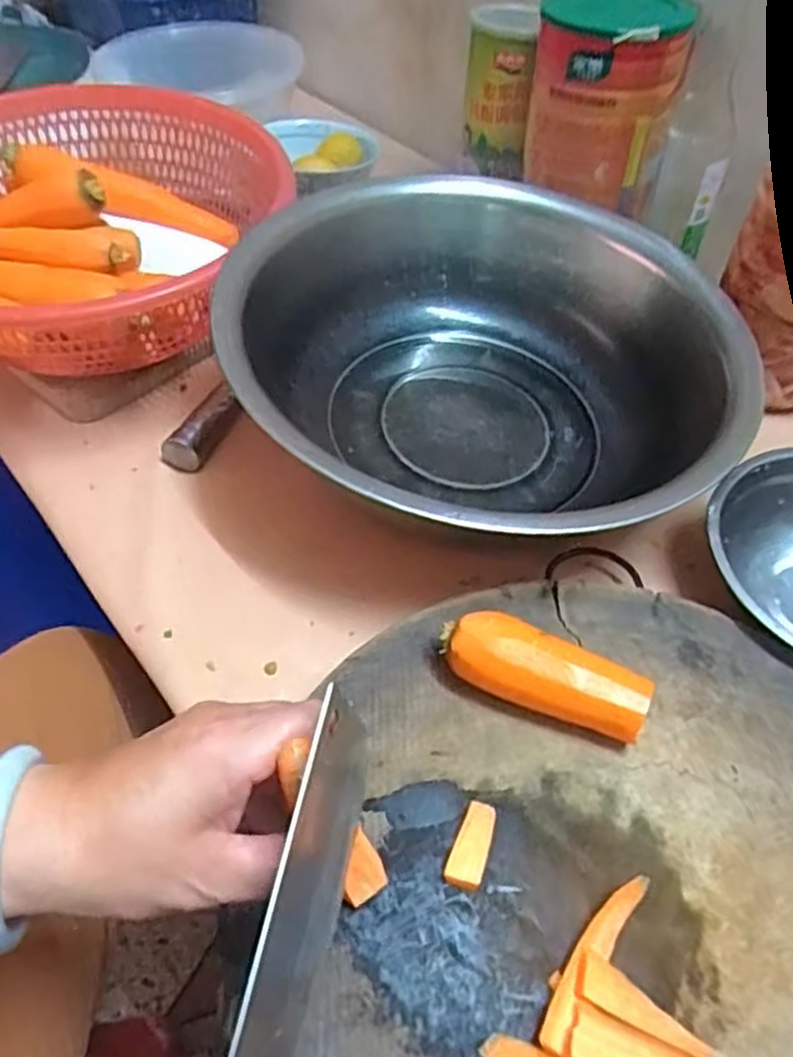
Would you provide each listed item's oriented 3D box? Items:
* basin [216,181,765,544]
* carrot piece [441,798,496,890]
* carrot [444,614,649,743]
[{"bbox_3d":[0.059,-0.112,0.540,0.329,0.128,0.354,0,50,0],"label":"basin"},{"bbox_3d":[0.036,0.152,0.351,0.018,0.008,0.040,15,51,12],"label":"carrot piece"},{"bbox_3d":[0.076,0.080,0.391,0.109,0.040,0.033,19,52,15],"label":"carrot"}]

